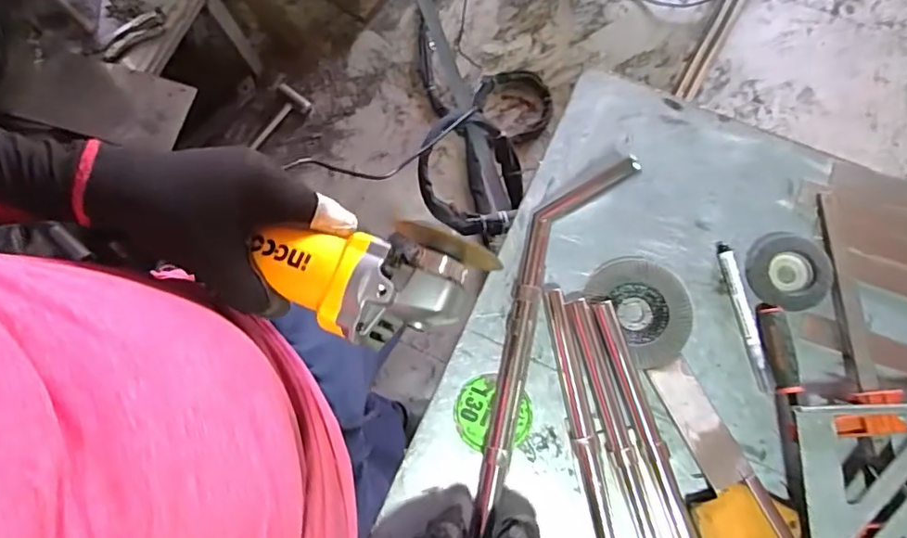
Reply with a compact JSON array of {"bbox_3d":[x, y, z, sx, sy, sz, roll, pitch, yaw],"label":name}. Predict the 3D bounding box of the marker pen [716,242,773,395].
[{"bbox_3d":[0.258,0.042,0.503,0.016,0.010,0.133,-14,79,1],"label":"marker pen"}]

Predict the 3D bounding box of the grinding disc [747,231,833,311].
[{"bbox_3d":[0.297,0.001,0.505,0.067,0.016,0.068,-1,79,4],"label":"grinding disc"}]

